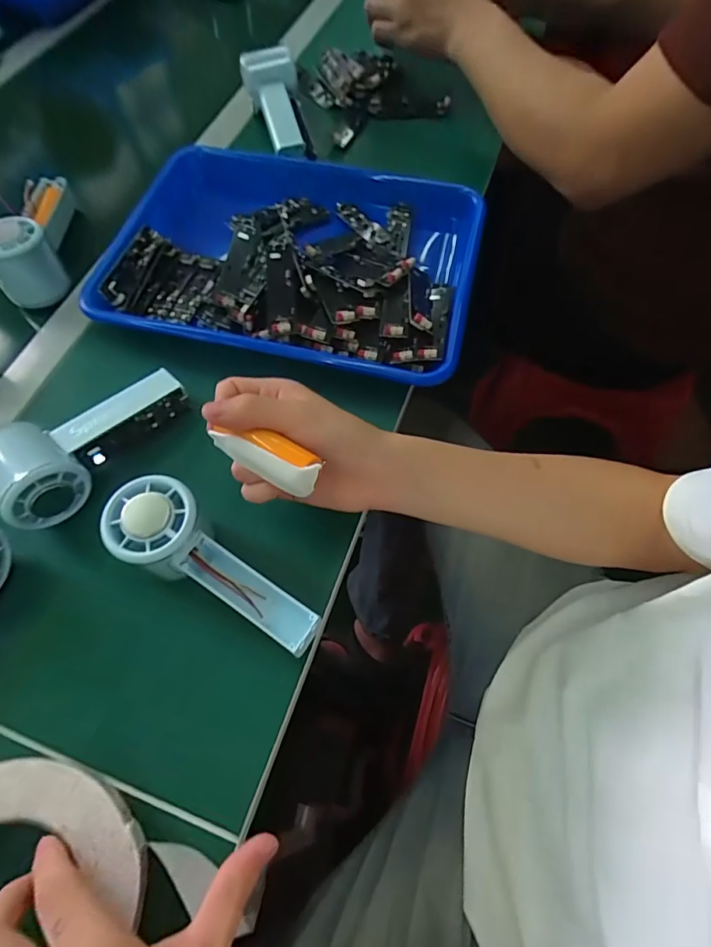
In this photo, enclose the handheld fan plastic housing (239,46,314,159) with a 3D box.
[{"bbox_3d":[-0.084,-0.415,0.554,0.060,0.038,0.147,-18,82,-7],"label":"handheld fan plastic housing"}]

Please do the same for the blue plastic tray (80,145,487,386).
[{"bbox_3d":[-0.068,-0.202,0.476,0.358,0.071,0.244,12,65,8],"label":"blue plastic tray"}]

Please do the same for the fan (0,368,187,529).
[{"bbox_3d":[-0.205,-0.033,0.362,0.070,0.047,0.151,35,70,17],"label":"fan"}]

